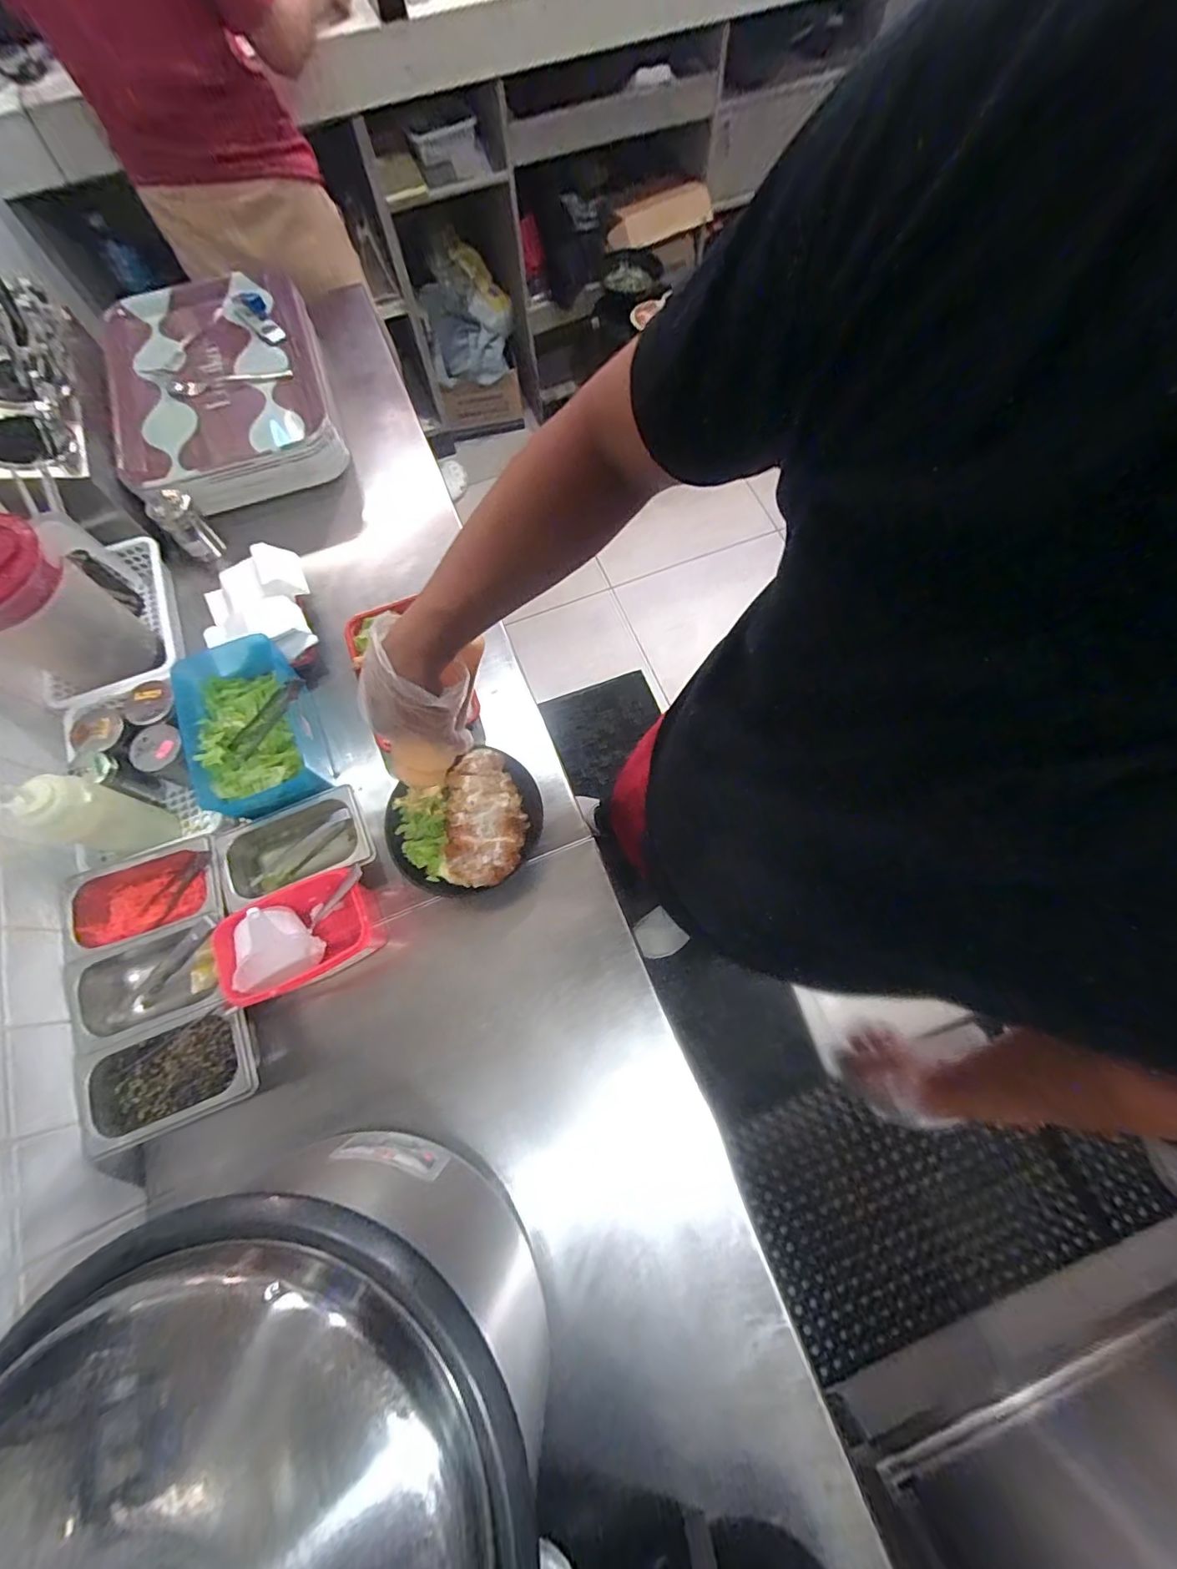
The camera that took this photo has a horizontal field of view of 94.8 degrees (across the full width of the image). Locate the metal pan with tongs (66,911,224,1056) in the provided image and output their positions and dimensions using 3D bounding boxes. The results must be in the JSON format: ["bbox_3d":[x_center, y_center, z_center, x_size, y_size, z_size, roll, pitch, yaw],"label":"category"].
[{"bbox_3d":[-0.479,0.222,0.610,0.170,0.076,0.106,-20,72,-5],"label":"metal pan with tongs"}]

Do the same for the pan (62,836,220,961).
[{"bbox_3d":[-0.505,0.132,0.639,0.168,0.073,0.103,-18,72,-4],"label":"pan"}]

